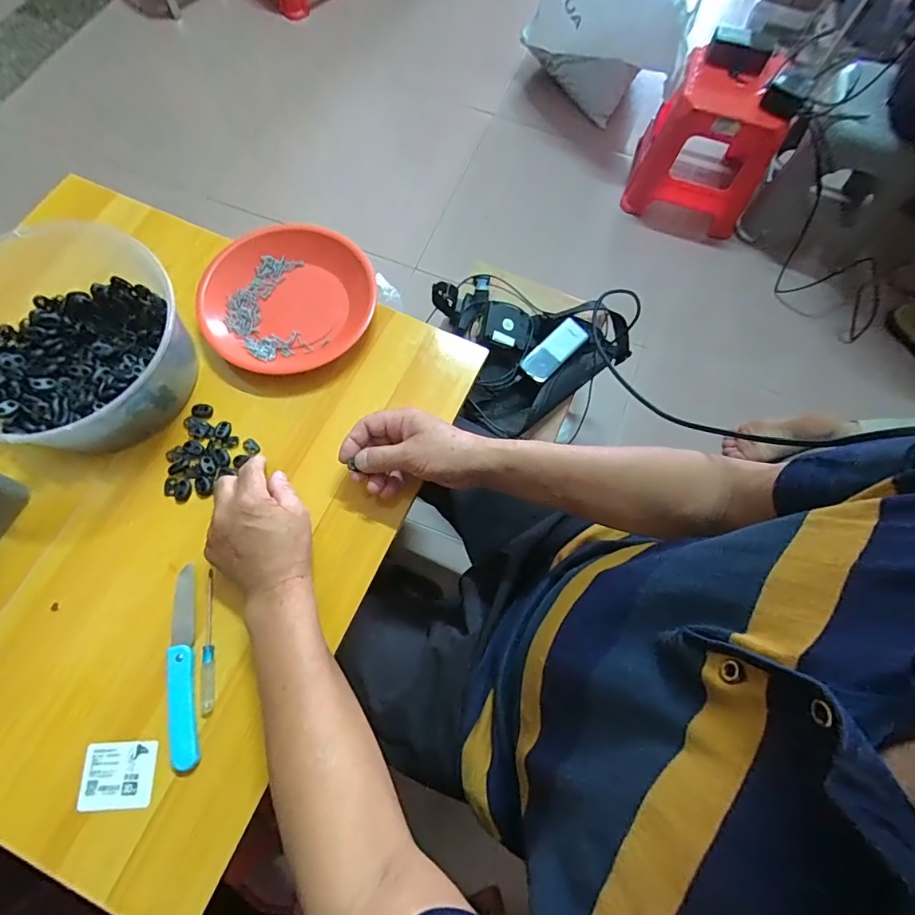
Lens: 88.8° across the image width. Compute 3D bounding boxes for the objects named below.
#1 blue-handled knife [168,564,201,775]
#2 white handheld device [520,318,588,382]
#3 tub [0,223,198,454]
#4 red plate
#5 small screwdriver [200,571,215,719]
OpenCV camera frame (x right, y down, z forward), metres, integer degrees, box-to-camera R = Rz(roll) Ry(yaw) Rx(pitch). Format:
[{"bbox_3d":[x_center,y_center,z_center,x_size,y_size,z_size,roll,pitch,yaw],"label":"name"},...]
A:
[{"bbox_3d":[-0.249,0.186,0.422,0.027,0.009,0.165,-10,72,-6],"label":"blue-handled knife"},{"bbox_3d":[0.164,-0.184,0.800,0.052,0.020,0.123,43,75,12],"label":"white handheld device"},{"bbox_3d":[-0.383,-0.114,0.469,0.198,0.105,0.205,1,71,-2],"label":"tub"},{"bbox_3d":[-0.197,-0.189,0.535,0.193,0.040,0.177,1,71,-2],"label":"red plate"},{"bbox_3d":[-0.230,0.169,0.429,0.011,0.006,0.124,-7,71,-4],"label":"small screwdriver"}]

